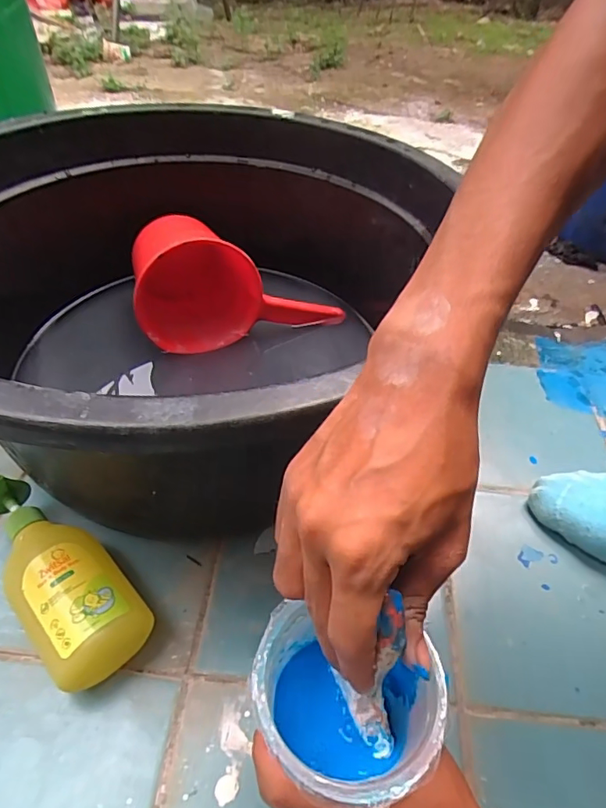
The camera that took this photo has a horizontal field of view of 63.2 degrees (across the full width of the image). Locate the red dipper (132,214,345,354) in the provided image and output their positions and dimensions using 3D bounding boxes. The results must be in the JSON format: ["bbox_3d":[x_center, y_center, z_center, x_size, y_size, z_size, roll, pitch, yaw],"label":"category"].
[{"bbox_3d":[-0.080,-0.161,0.613,0.248,0.117,0.145,-8,47,-12],"label":"red dipper"}]

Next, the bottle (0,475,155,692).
[{"bbox_3d":[-0.199,0.128,0.391,0.069,0.054,0.198,-34,57,-31],"label":"bottle"}]

